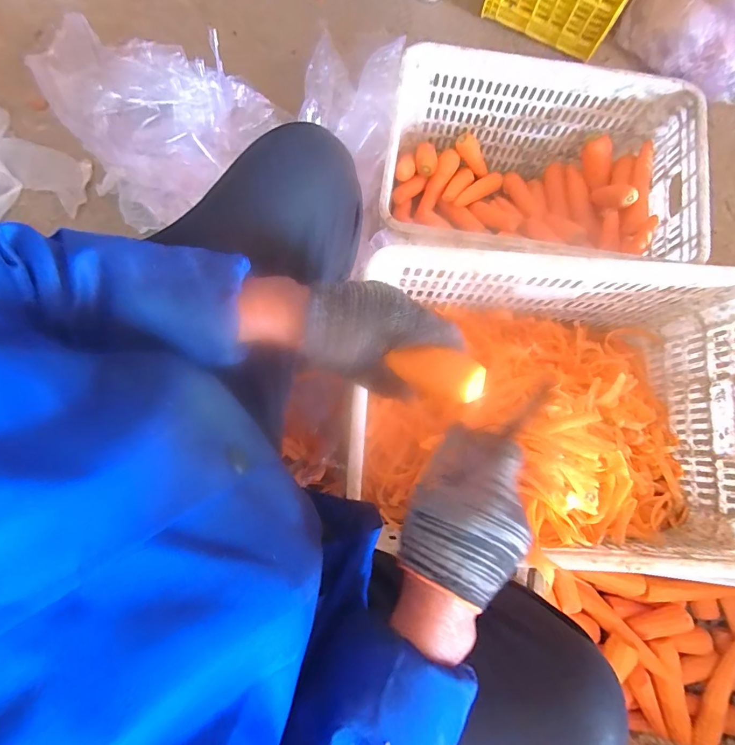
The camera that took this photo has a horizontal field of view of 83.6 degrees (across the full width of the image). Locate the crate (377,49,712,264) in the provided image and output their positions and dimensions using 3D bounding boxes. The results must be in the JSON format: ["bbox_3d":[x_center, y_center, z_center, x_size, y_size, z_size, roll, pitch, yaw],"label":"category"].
[{"bbox_3d":[0.295,-0.339,0.785,0.510,0.256,0.346,7,80,1],"label":"crate"}]

